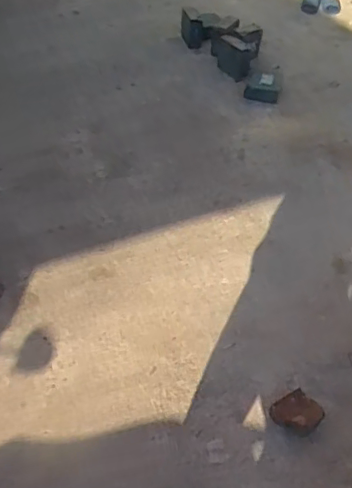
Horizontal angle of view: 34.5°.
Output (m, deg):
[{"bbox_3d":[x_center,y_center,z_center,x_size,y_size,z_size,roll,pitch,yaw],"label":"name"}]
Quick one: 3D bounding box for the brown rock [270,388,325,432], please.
[{"bbox_3d":[0.320,0.444,1.487,0.119,0.049,0.095,-21,48,-21],"label":"brown rock"}]

